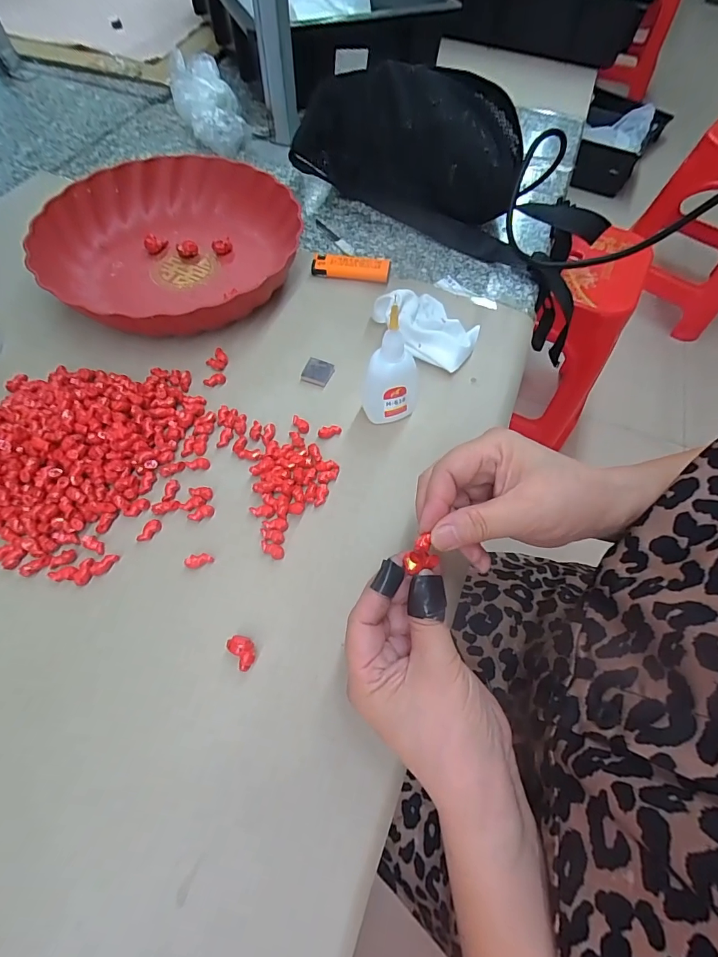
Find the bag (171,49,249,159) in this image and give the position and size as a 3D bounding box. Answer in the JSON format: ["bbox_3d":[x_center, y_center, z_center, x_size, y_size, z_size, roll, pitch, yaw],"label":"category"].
[{"bbox_3d":[-0.196,-0.488,0.544,0.079,0.069,0.115,-17,64,-10],"label":"bag"}]

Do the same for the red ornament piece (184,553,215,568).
[{"bbox_3d":[-0.110,0.057,0.287,0.018,0.007,0.010,-11,63,-7],"label":"red ornament piece"}]

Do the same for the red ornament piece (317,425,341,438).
[{"bbox_3d":[-0.024,-0.038,0.340,0.019,0.008,0.010,-23,65,-12],"label":"red ornament piece"}]

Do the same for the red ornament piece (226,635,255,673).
[{"bbox_3d":[-0.072,0.108,0.258,0.013,0.013,0.021,-36,69,-18],"label":"red ornament piece"}]

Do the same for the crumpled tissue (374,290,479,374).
[{"bbox_3d":[0.066,-0.141,0.381,0.068,0.035,0.093,-39,69,-19],"label":"crumpled tissue"}]

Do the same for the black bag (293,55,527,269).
[{"bbox_3d":[0.071,-0.358,0.455,0.268,0.115,0.117,28,65,13],"label":"black bag"}]

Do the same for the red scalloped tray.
[{"bbox_3d":[-0.187,-0.232,0.419,0.228,0.048,0.243,7,62,3],"label":"red scalloped tray"}]

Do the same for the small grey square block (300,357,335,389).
[{"bbox_3d":[-0.037,-0.095,0.369,0.025,0.006,0.025,20,64,9],"label":"small grey square block"}]

